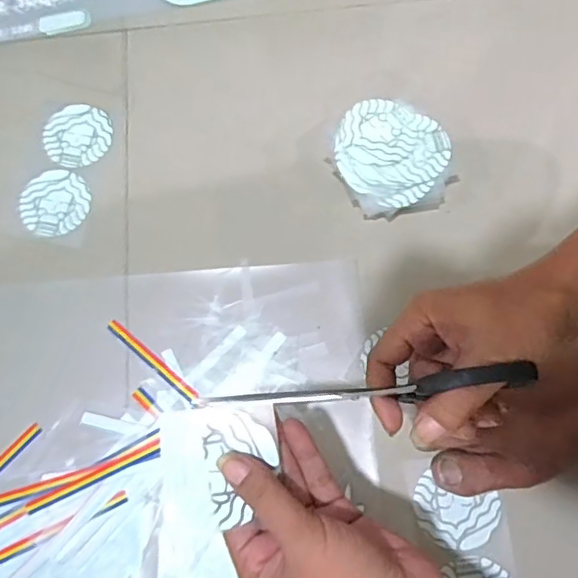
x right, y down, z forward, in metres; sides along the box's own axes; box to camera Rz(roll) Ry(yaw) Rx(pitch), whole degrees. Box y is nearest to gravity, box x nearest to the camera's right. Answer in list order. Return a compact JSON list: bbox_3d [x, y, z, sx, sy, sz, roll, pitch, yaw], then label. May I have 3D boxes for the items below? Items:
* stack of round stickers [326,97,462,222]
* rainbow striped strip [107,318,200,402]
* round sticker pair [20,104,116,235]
[{"bbox_3d":[0.093,-0.121,0.541,0.102,0.034,0.112,-18,76,-4],"label":"stack of round stickers"},{"bbox_3d":[-0.120,0.062,0.515,0.104,0.007,0.011,39,79,10],"label":"rainbow striped strip"},{"bbox_3d":[-0.216,-0.116,0.568,0.067,0.005,0.134,12,76,4],"label":"round sticker pair"}]

